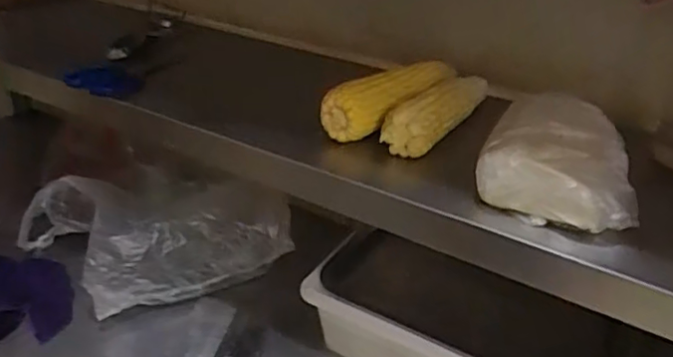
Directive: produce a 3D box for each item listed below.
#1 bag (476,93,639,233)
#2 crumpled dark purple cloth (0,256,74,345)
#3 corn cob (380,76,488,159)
[{"bbox_3d":[0.198,-0.016,0.521,0.121,0.056,0.129,18,35,25],"label":"bag"},{"bbox_3d":[-0.401,0.148,0.727,0.148,0.014,0.109,0,57,-24],"label":"crumpled dark purple cloth"},{"bbox_3d":[0.099,-0.063,0.598,0.039,0.044,0.128,28,40,36],"label":"corn cob"}]

